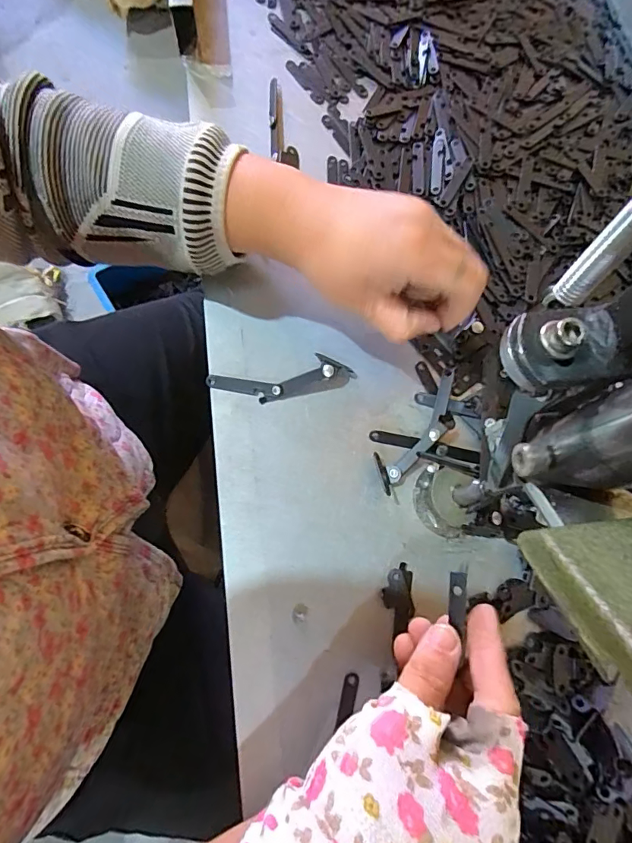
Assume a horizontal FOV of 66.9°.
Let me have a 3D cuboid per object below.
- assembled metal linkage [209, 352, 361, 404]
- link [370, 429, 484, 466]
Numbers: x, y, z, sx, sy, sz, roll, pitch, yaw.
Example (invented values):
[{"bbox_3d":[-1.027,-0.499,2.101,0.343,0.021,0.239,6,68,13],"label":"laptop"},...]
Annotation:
[{"bbox_3d":[-0.023,-0.029,0.326,0.097,0.010,0.026,-13,74,-3],"label":"assembled metal linkage"},{"bbox_3d":[0.072,0.017,0.318,0.073,0.004,0.008,13,74,4],"label":"link"}]

